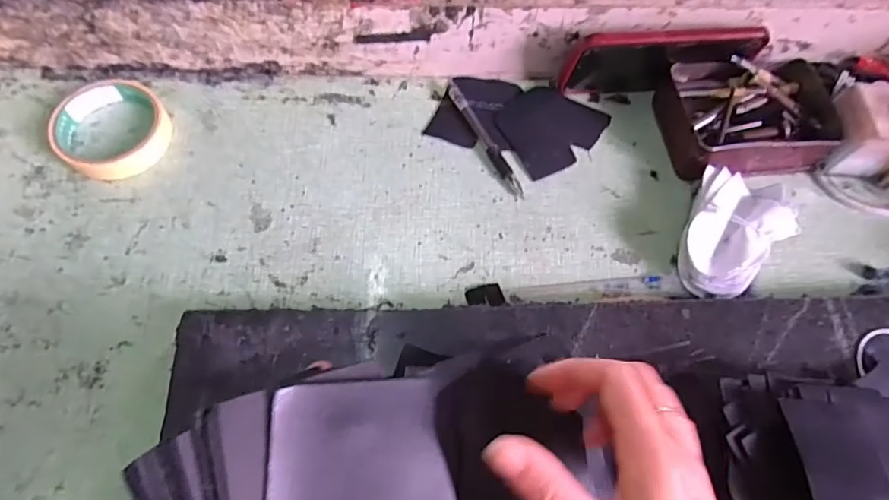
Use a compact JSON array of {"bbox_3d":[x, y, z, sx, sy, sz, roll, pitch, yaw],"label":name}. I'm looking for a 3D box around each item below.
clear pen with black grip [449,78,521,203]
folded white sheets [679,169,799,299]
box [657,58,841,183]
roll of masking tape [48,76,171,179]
[{"bbox_3d":[0.033,-0.098,0.457,0.012,0.009,0.124,-24,69,-12],"label":"clear pen with black grip"},{"bbox_3d":[0.226,-0.010,0.418,0.073,0.038,0.107,25,67,9],"label":"folded white sheets"},{"bbox_3d":[0.263,-0.119,0.467,0.140,0.044,0.110,-10,67,-7],"label":"box"},{"bbox_3d":[-0.277,-0.101,0.437,0.093,0.020,0.083,36,69,13],"label":"roll of masking tape"}]

